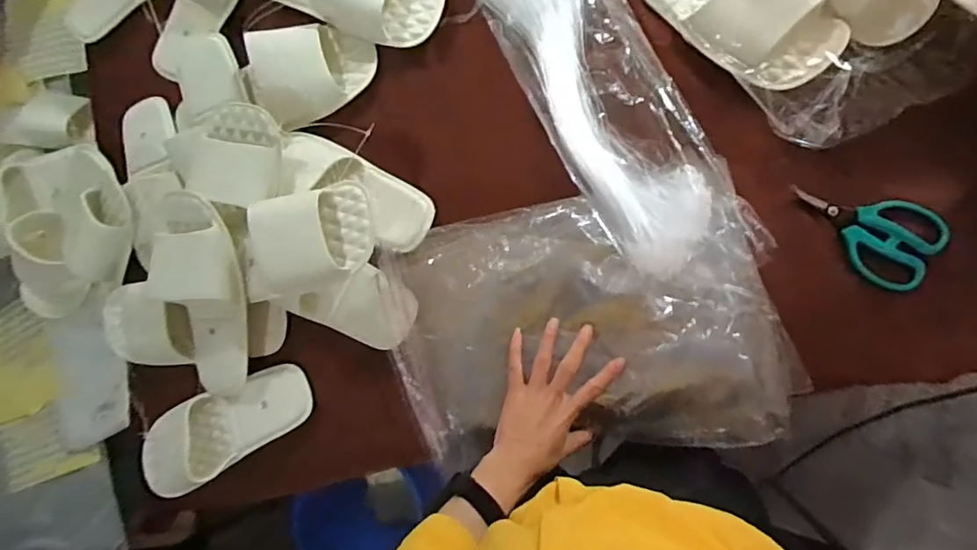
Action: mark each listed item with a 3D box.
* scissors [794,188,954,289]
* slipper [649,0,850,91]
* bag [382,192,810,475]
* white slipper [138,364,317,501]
[{"bbox_3d":[0.384,-0.051,0.549,0.144,0.009,0.084,34,91,11],"label":"scissors"},{"bbox_3d":[0.248,-0.305,0.570,0.107,0.050,0.266,-44,79,3],"label":"slipper"},{"bbox_3d":[0.105,0.058,0.572,0.381,0.056,0.275,-11,84,8],"label":"bag"},{"bbox_3d":[-0.314,0.182,0.632,0.225,0.052,0.099,-25,81,6],"label":"white slipper"}]

